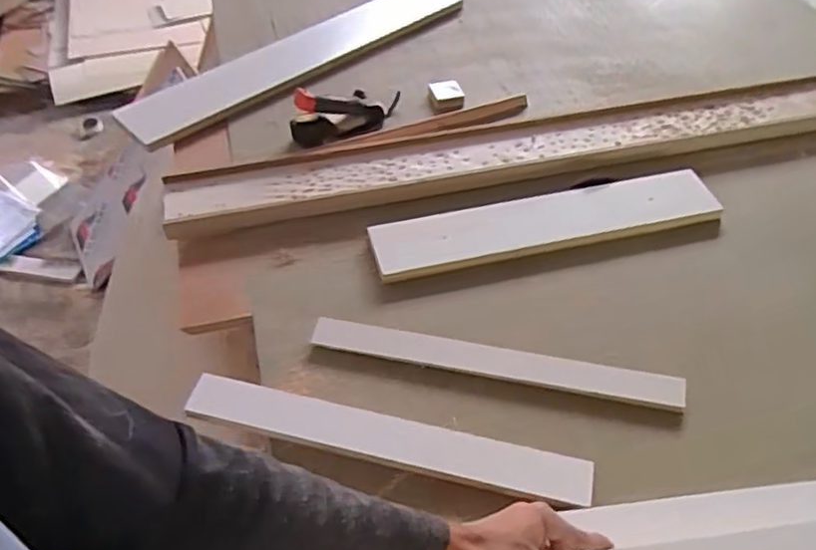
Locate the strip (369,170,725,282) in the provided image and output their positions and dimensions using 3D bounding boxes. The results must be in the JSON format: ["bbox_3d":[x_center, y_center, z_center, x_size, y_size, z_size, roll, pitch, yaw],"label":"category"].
[{"bbox_3d":[0.188,-0.074,0.929,0.476,0.019,0.100,-10,49,-8],"label":"strip"}]

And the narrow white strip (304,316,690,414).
[{"bbox_3d":[0.099,0.103,0.786,0.430,0.010,0.040,10,49,9],"label":"narrow white strip"}]

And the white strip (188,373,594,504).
[{"bbox_3d":[-0.024,0.174,0.712,0.428,0.016,0.057,11,49,7],"label":"white strip"}]

